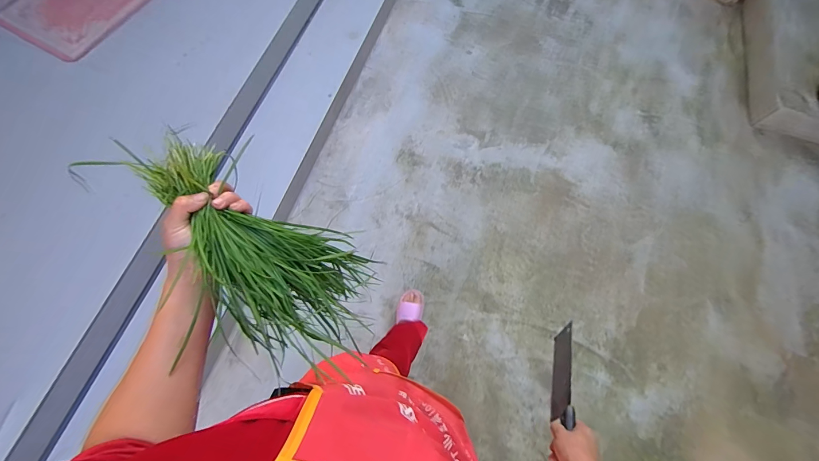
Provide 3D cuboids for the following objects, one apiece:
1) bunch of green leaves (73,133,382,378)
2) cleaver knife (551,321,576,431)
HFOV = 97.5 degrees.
[{"bbox_3d":[-0.201,0.034,0.463,0.302,0.120,0.173,39,50,-10],"label":"bunch of green leaves"},{"bbox_3d":[0.278,0.310,0.665,0.016,0.088,0.290,20,45,5],"label":"cleaver knife"}]

